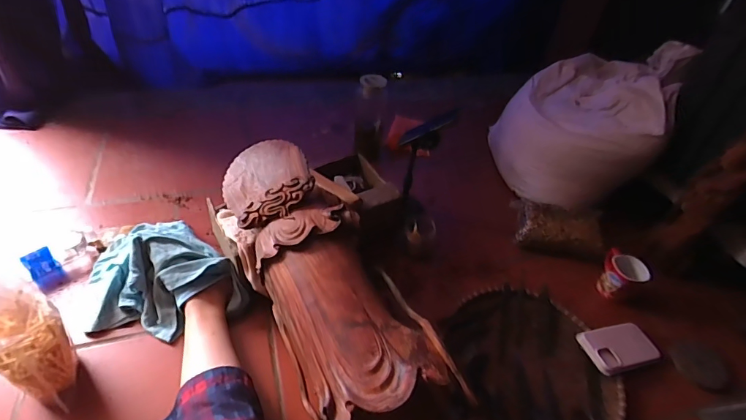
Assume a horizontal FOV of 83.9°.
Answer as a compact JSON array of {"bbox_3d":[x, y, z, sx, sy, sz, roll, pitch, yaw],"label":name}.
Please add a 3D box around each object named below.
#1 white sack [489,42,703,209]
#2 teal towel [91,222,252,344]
[{"bbox_3d":[0.573,-0.265,1.183,0.409,0.339,0.482,25,45,18],"label":"white sack"},{"bbox_3d":[-0.436,0.125,0.824,0.250,0.106,0.316,-27,52,-32],"label":"teal towel"}]

